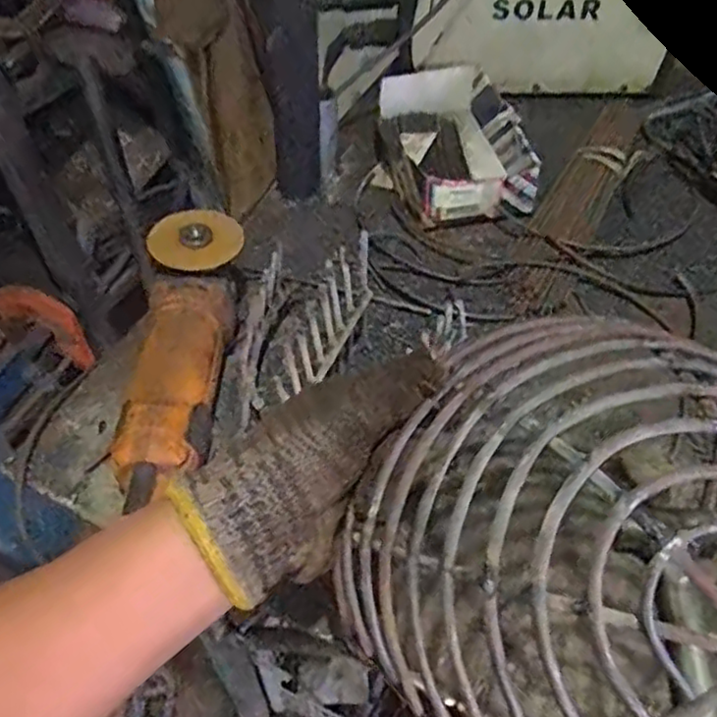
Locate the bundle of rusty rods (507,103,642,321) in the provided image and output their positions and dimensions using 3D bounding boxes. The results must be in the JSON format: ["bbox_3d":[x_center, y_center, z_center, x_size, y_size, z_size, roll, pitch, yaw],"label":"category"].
[{"bbox_3d":[0.251,-0.183,0.751,0.060,0.024,0.378,23,55,21],"label":"bundle of rusty rods"}]

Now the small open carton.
[{"bbox_3d":[0.110,-0.255,0.799,0.140,0.071,0.241,-6,50,-3],"label":"small open carton"}]

